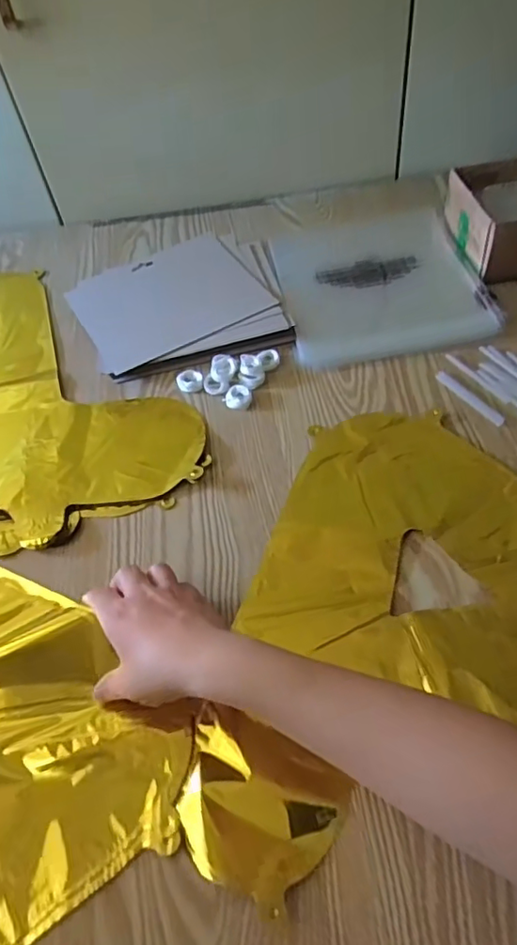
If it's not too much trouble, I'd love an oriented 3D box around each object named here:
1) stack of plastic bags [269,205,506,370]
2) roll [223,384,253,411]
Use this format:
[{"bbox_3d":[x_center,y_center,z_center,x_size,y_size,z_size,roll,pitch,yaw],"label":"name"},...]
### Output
[{"bbox_3d":[0.130,-0.225,0.650,0.210,0.012,0.257,-9,52,-2],"label":"stack of plastic bags"},{"bbox_3d":[-0.020,-0.072,0.552,0.026,0.007,0.027,-2,52,3],"label":"roll"}]

